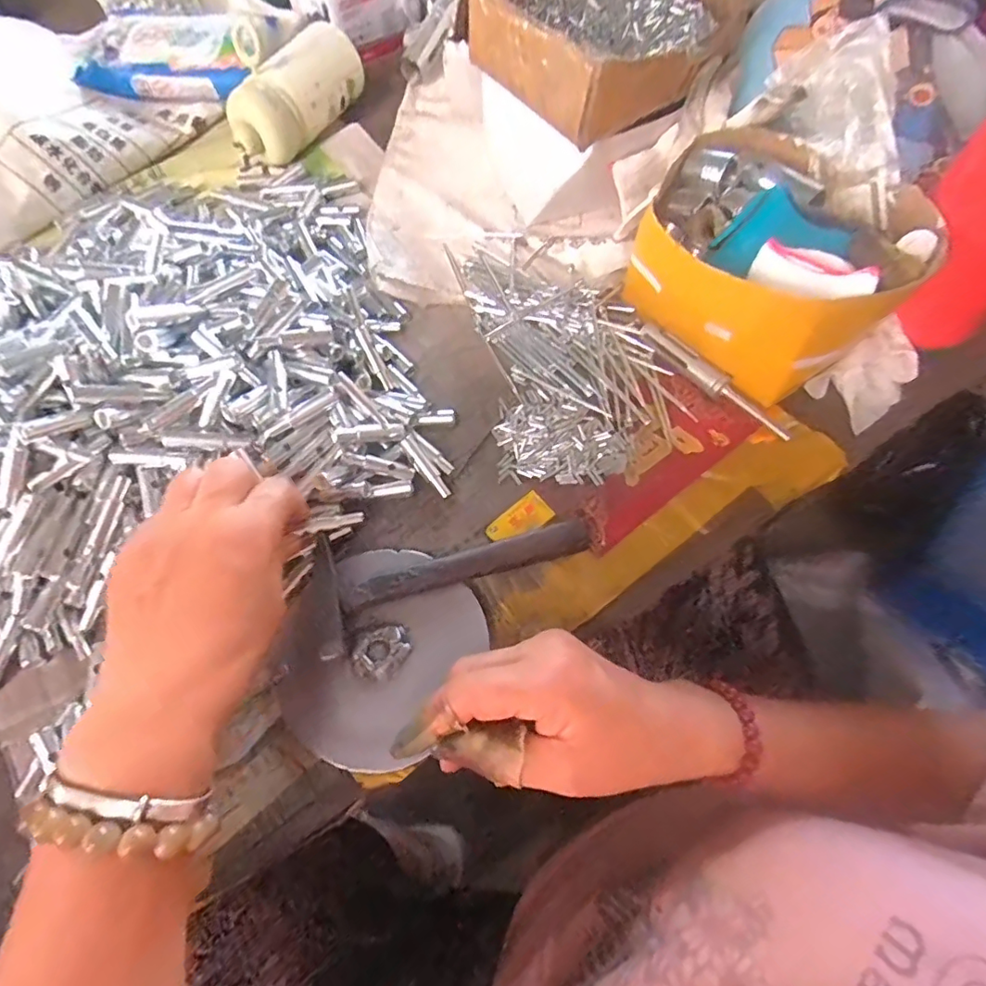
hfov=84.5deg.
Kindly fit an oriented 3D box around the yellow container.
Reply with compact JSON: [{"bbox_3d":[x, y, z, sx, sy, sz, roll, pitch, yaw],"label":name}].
[{"bbox_3d":[0.193,-0.166,0.397,0.171,0.099,0.140,38,71,16],"label":"yellow container"}]

